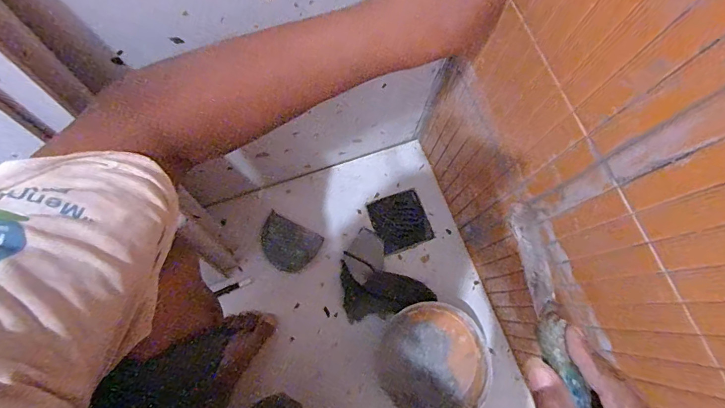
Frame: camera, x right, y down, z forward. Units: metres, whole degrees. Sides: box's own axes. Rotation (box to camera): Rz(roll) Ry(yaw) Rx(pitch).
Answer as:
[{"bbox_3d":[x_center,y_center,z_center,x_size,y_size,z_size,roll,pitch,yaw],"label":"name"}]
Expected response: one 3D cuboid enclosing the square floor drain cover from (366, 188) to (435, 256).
[{"bbox_3d":[0.075,0.034,0.776,0.110,0.016,0.111,-20,76,-7],"label":"square floor drain cover"}]

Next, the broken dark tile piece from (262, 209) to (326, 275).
[{"bbox_3d":[-0.142,0.078,0.733,0.112,0.016,0.087,25,75,5],"label":"broken dark tile piece"}]

